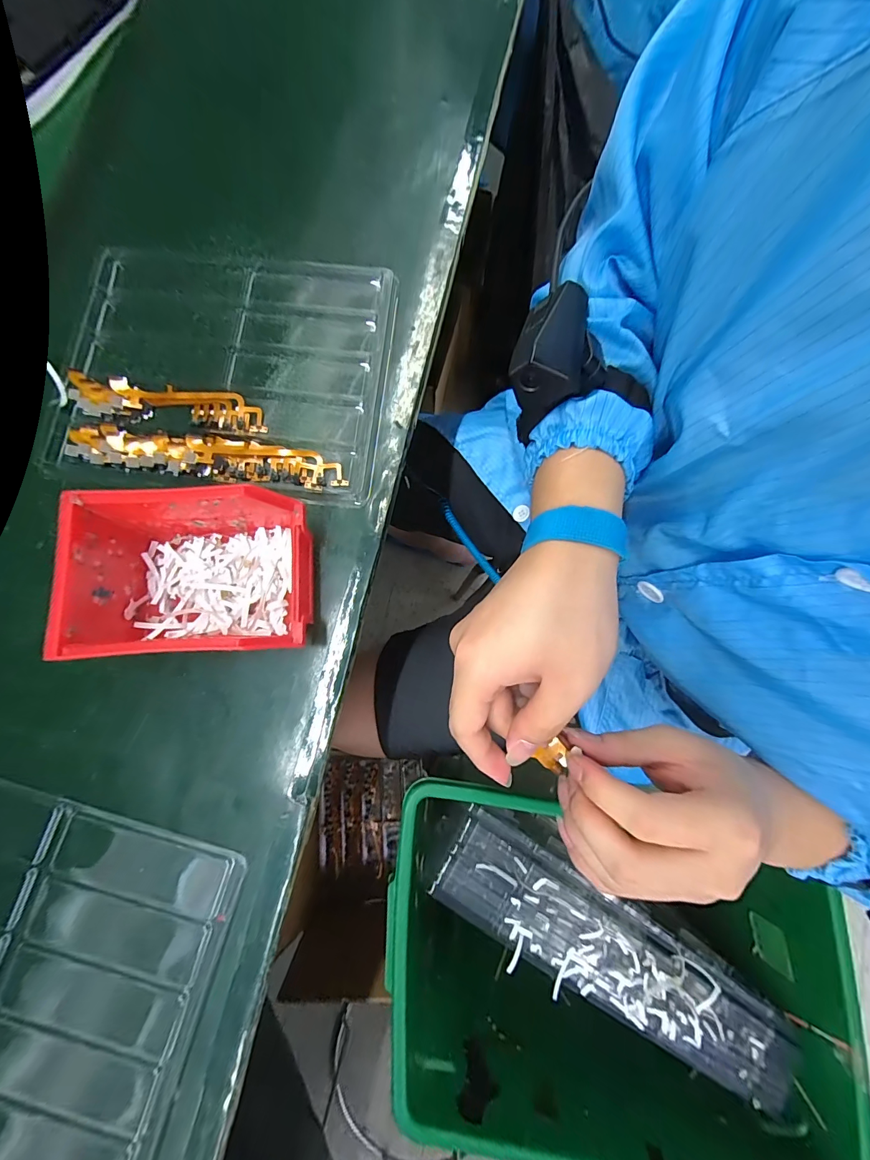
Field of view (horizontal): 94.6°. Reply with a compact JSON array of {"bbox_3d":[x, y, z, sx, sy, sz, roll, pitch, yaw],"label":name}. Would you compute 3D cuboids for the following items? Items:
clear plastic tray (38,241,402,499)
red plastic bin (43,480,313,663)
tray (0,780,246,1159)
[{"bbox_3d":[-0.184,-0.185,0.348,0.281,0.015,0.224,5,79,2],"label":"clear plastic tray"},{"bbox_3d":[-0.164,-0.001,0.283,0.145,0.075,0.104,-3,79,1],"label":"red plastic bin"},{"bbox_3d":[-0.302,0.266,0.270,0.288,0.010,0.226,14,80,4],"label":"tray"}]

